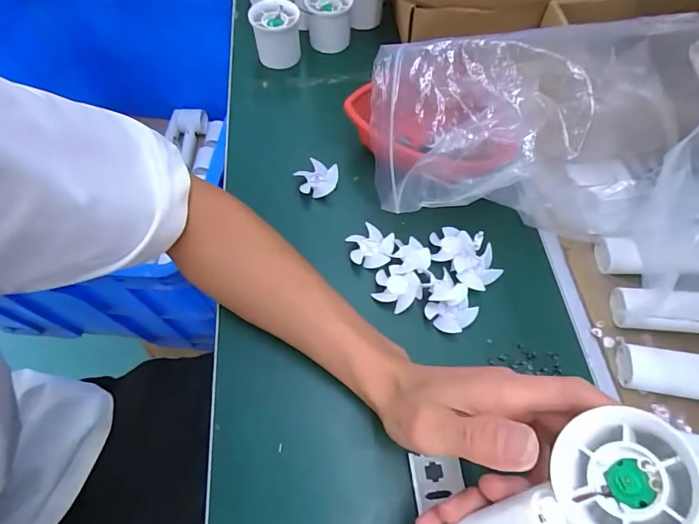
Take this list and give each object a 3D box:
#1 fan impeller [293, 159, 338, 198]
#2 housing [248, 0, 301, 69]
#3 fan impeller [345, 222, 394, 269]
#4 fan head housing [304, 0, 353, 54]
[{"bbox_3d":[-0.032,-0.083,0.416,0.042,0.011,0.035,22,63,9],"label":"fan impeller"},{"bbox_3d":[-0.086,-0.271,0.496,0.055,0.050,0.054,0,66,1],"label":"housing"},{"bbox_3d":[0.018,-0.015,0.377,0.040,0.009,0.039,13,62,4],"label":"fan impeller"},{"bbox_3d":[-0.025,-0.294,0.509,0.054,0.054,0.060,5,62,0],"label":"fan head housing"}]

